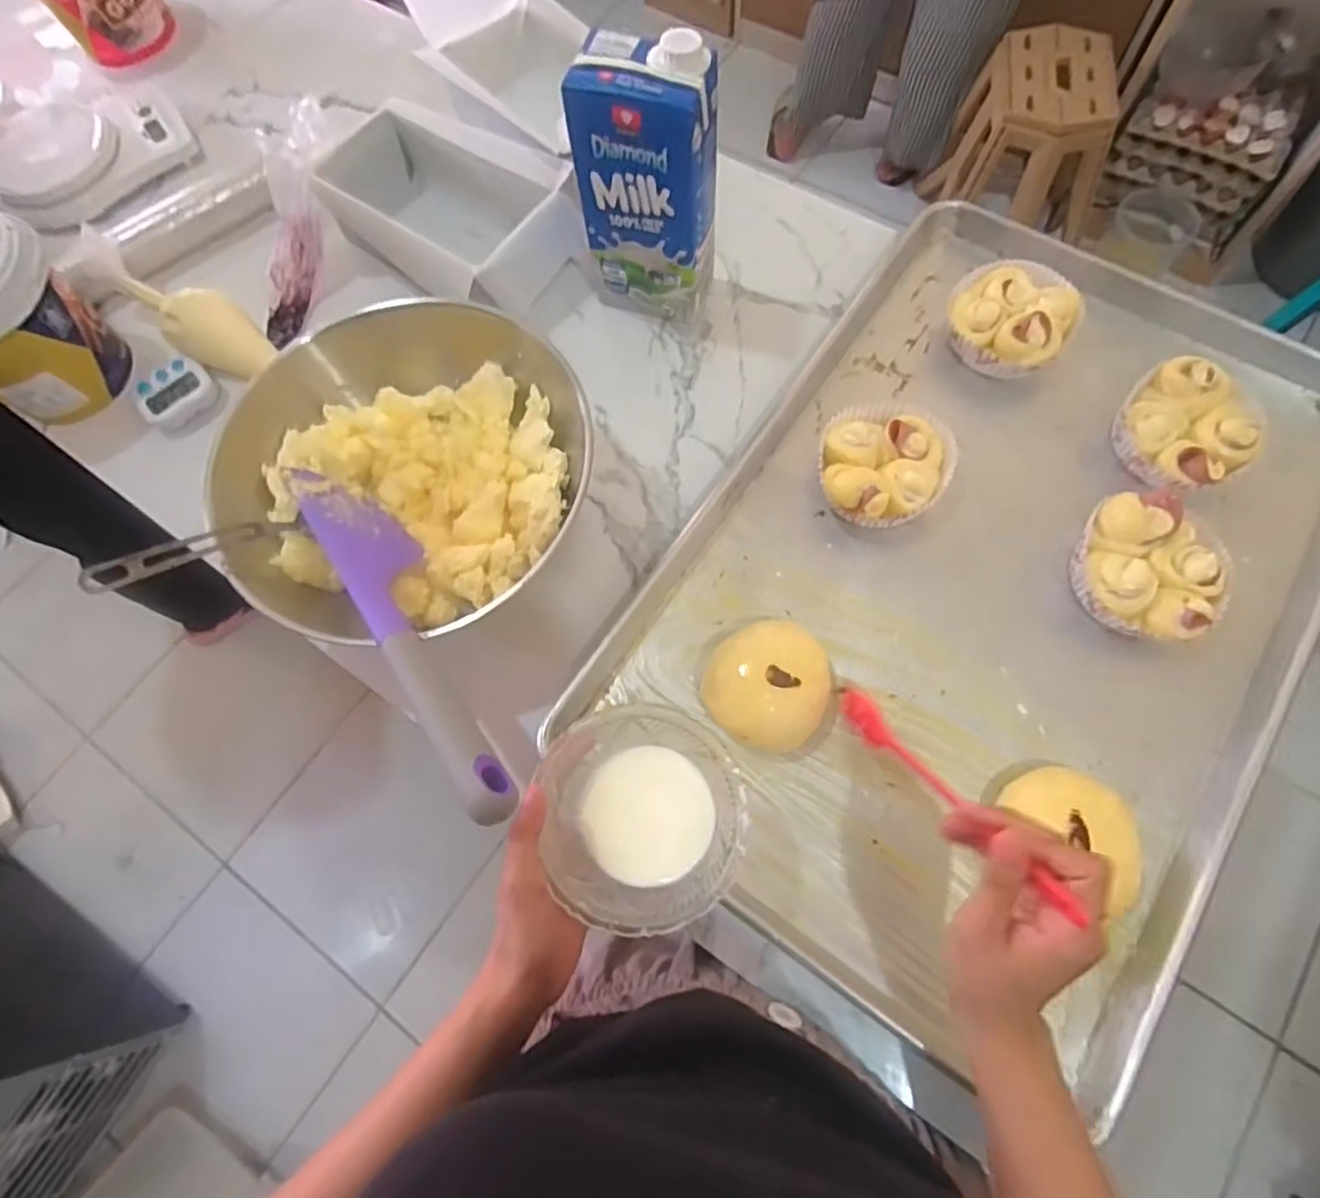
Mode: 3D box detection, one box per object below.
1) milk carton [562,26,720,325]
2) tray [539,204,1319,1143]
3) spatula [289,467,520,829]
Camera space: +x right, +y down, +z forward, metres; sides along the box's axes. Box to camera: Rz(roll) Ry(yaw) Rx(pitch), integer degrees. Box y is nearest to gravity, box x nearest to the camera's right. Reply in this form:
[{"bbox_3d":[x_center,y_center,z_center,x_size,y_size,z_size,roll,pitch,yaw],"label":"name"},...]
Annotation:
[{"bbox_3d":[-0.006,-0.314,0.543,0.097,0.204,0.056,18,73,9],"label":"milk carton"},{"bbox_3d":[0.251,-0.031,0.522,0.411,0.047,0.631,32,75,13],"label":"tray"},{"bbox_3d":[-0.162,0.010,0.442,0.316,0.066,0.017,48,122,36],"label":"spatula"}]

